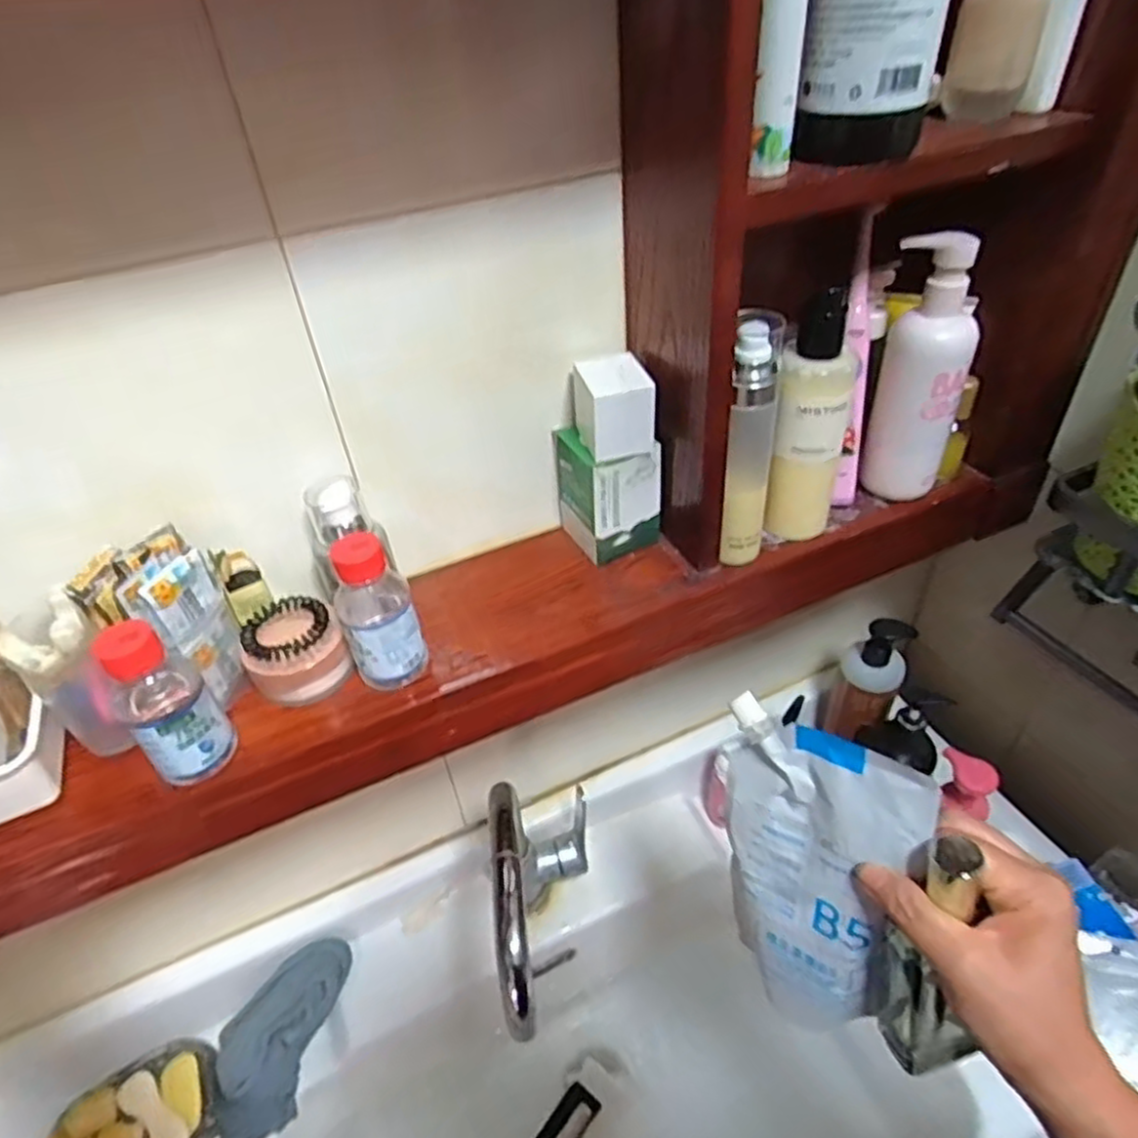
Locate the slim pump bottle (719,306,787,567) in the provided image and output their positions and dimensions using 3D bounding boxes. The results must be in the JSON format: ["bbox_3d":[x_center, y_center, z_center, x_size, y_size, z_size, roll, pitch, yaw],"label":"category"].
[{"bbox_3d":[0.119,-0.078,0.475,0.029,0.171,0.035,8,43,15],"label":"slim pump bottle"}]

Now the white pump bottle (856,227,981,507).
[{"bbox_3d":[0.252,-0.139,0.520,0.059,0.182,0.048,20,47,27],"label":"white pump bottle"}]

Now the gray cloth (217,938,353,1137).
[{"bbox_3d":[-0.262,0.427,0.664,0.066,0.076,0.169,16,74,23],"label":"gray cloth"}]

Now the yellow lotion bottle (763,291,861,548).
[{"bbox_3d":[0.164,-0.093,0.494,0.045,0.167,0.045,12,44,20],"label":"yellow lotion bottle"}]

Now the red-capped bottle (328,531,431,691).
[{"bbox_3d":[-0.116,0.028,0.445,0.044,0.103,0.044,-19,43,-14],"label":"red-capped bottle"}]

